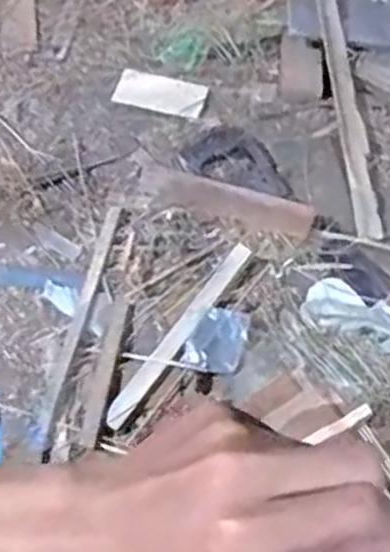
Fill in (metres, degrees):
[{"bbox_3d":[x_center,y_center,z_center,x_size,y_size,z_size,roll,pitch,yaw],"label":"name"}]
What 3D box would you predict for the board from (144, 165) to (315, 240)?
[{"bbox_3d":[0.043,-0.096,0.983,0.219,0.015,0.054,14,61,3],"label":"board"}]

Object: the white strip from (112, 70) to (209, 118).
[{"bbox_3d":[-0.048,-0.256,1.085,0.125,0.010,0.063,14,61,2],"label":"white strip"}]

